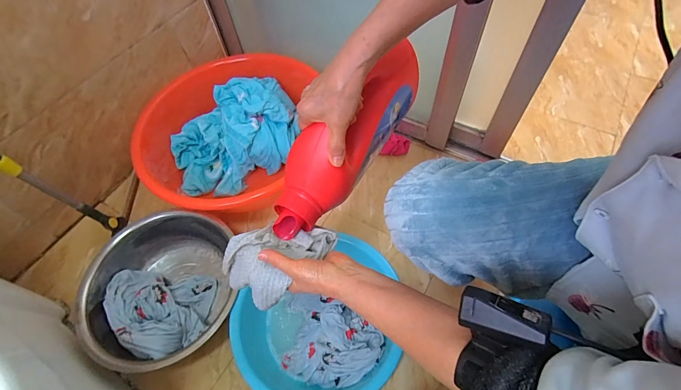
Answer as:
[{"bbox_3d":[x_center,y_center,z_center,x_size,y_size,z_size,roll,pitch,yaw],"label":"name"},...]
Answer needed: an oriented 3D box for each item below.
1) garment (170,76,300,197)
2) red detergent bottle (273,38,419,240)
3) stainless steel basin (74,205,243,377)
[{"bbox_3d":[-0.295,-0.186,0.943,0.372,0.123,0.293,-22,60,-10],"label":"garment"},{"bbox_3d":[0.011,-0.075,0.460,0.078,0.104,0.311,36,81,19],"label":"red detergent bottle"},{"bbox_3d":[-0.389,0.204,0.749,0.297,0.120,0.320,-2,58,3],"label":"stainless steel basin"}]

